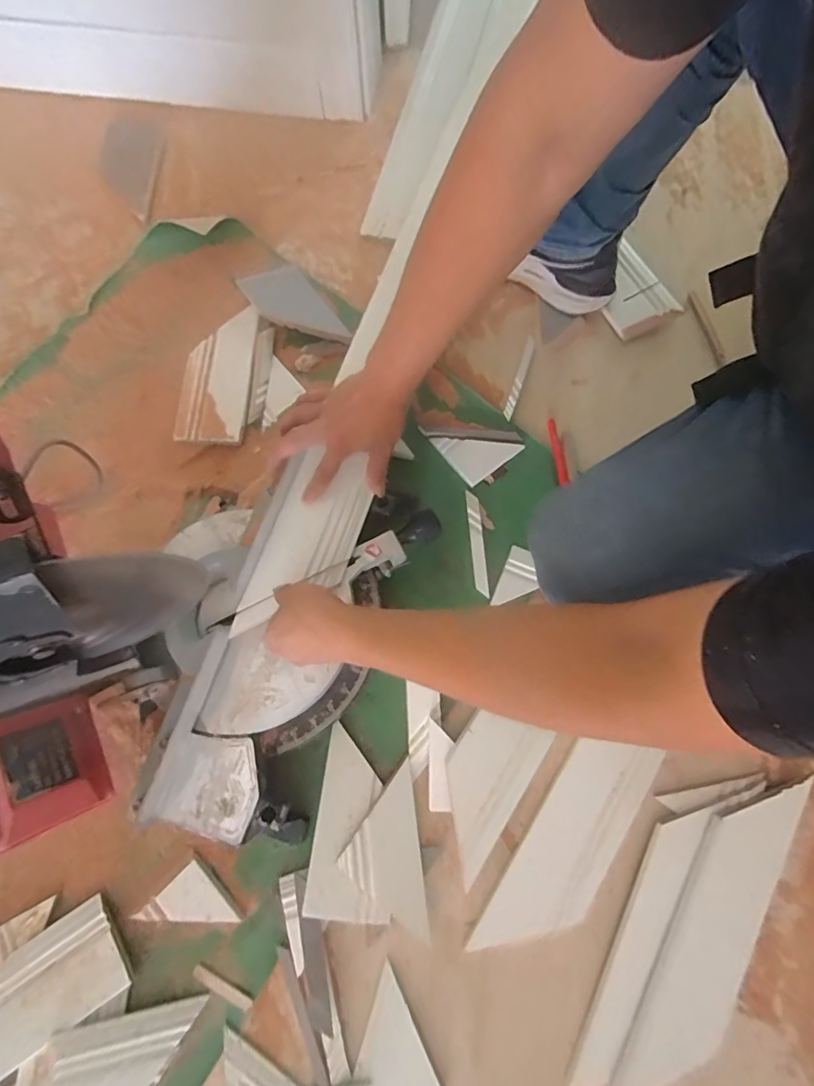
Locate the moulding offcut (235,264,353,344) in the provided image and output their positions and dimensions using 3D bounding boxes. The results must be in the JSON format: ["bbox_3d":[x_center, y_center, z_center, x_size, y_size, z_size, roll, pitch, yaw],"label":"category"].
[{"bbox_3d":[-0.171,-0.354,0.768,0.094,0.024,0.175,-36,78,-8],"label":"moulding offcut"}]

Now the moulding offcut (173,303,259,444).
[{"bbox_3d":[-0.278,-0.248,0.736,0.101,0.027,0.214,2,75,1],"label":"moulding offcut"}]

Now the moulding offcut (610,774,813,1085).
[{"bbox_3d":[0.342,0.428,0.552,0.093,0.028,0.371,29,77,8],"label":"moulding offcut"}]

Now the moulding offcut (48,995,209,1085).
[{"bbox_3d":[-0.290,0.572,0.521,0.140,0.028,0.134,-4,81,-14],"label":"moulding offcut"}]

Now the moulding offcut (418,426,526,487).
[{"bbox_3d":[0.096,-0.150,0.719,0.100,0.008,0.109,-38,78,-9],"label":"moulding offcut"}]

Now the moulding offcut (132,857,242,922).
[{"bbox_3d":[-0.248,0.399,0.575,0.116,0.010,0.057,0,75,1],"label":"moulding offcut"}]

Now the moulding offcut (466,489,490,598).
[{"bbox_3d":[0.095,-0.002,0.680,0.016,0.011,0.146,-4,75,0],"label":"moulding offcut"}]

